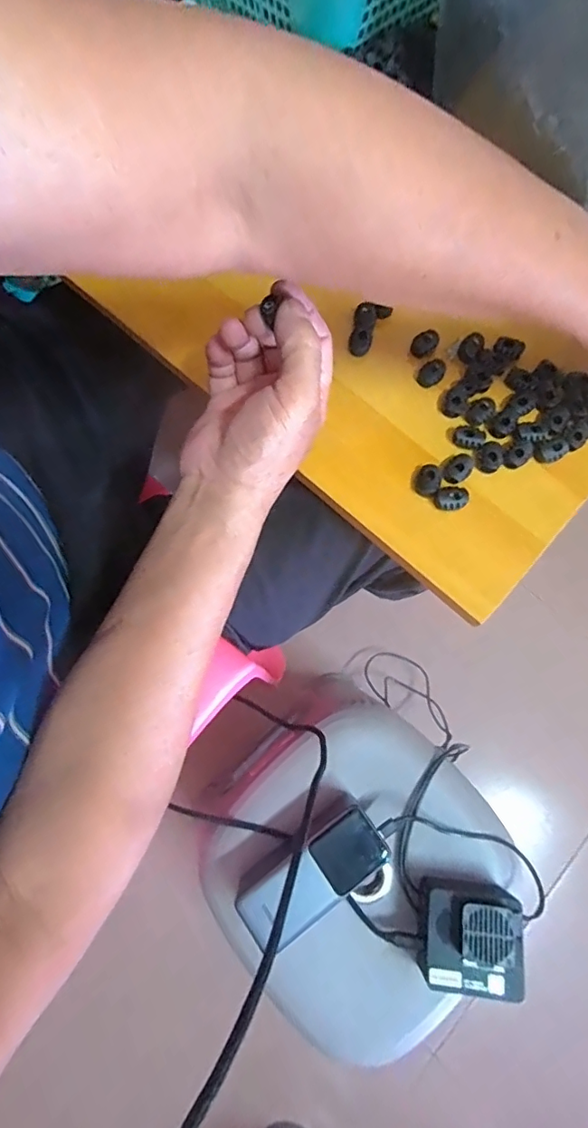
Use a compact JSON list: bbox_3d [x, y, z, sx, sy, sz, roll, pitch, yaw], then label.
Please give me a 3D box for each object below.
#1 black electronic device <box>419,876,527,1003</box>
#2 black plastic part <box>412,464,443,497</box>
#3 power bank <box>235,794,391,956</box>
[{"bbox_3d":[0.146,0.313,0.443,0.079,0.060,0.076,6,73,1],"label":"black electronic device"},{"bbox_3d":[0.095,-0.059,0.368,0.018,0.011,0.024,16,73,4],"label":"black plastic part"},{"bbox_3d":[0.014,0.262,0.449,0.127,0.055,0.063,-34,77,-11],"label":"power bank"}]

